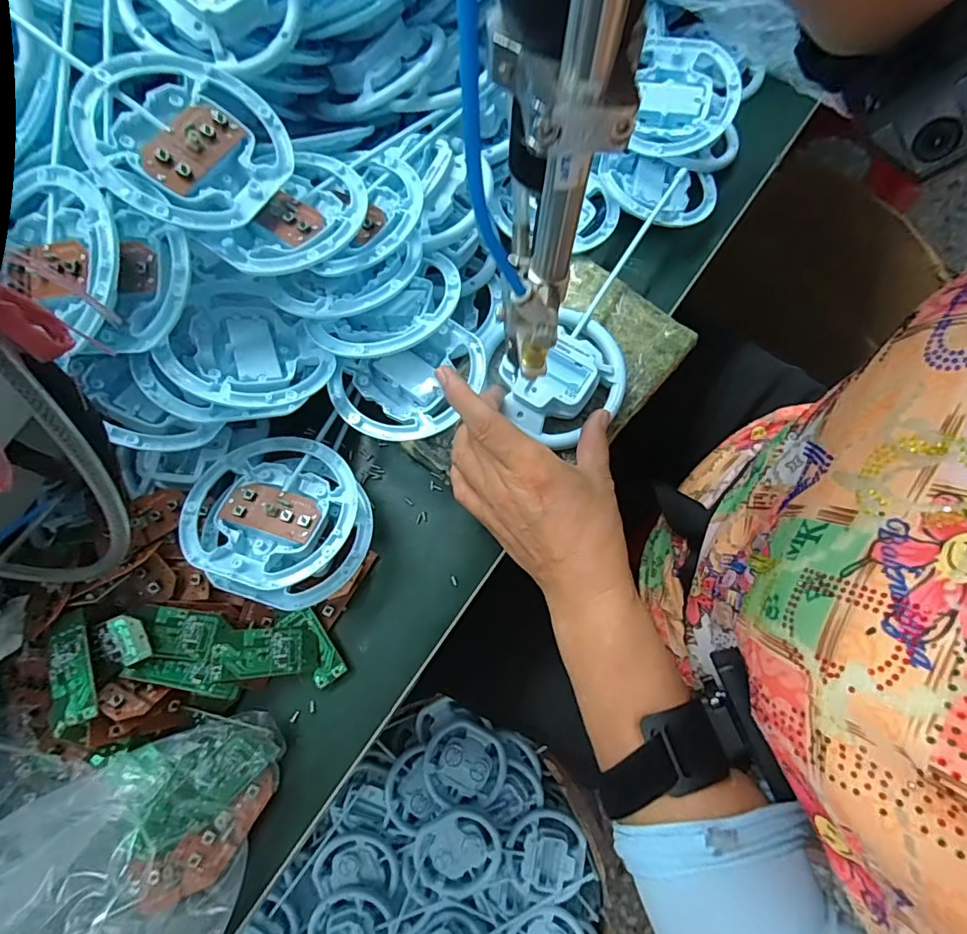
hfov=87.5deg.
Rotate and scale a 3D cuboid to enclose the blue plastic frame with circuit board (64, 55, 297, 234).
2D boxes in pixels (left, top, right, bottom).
[{"bbox_3d":[-0.167,-0.182,0.285,0.097,0.013,0.104,30,68,-16],"label":"blue plastic frame with circuit board"}]

